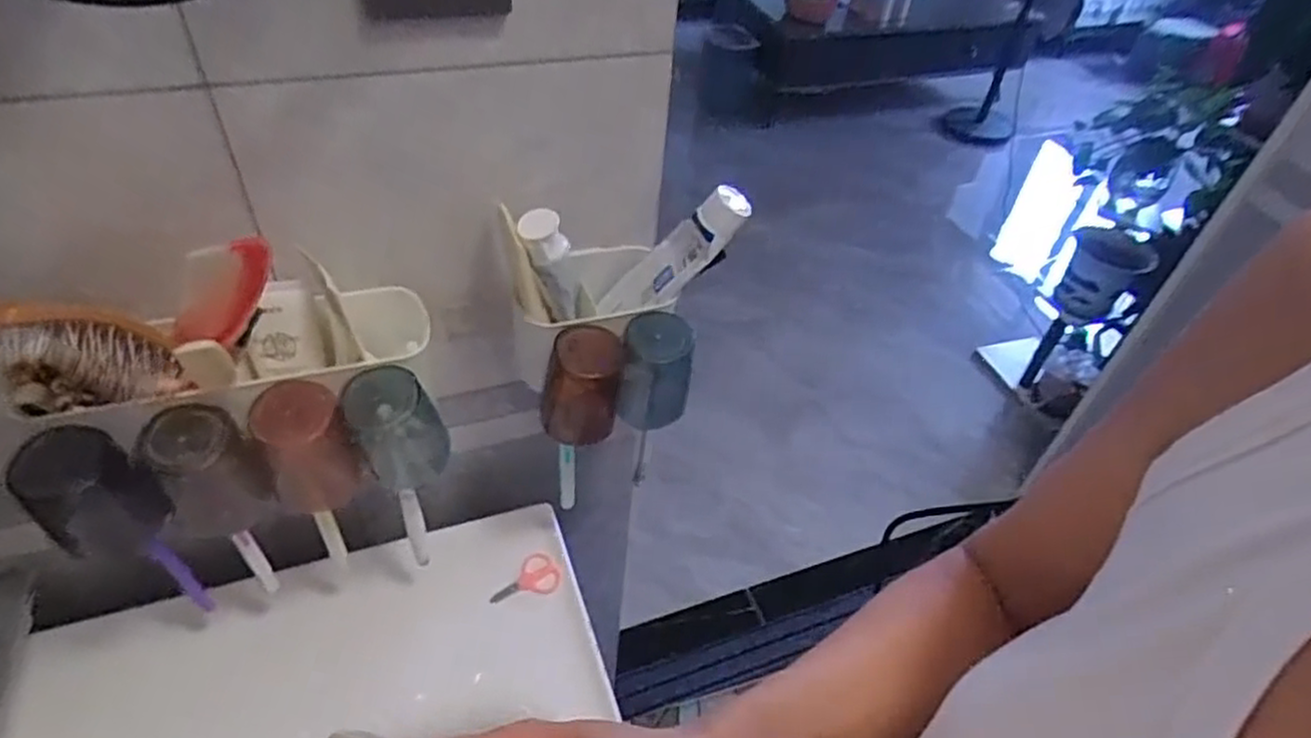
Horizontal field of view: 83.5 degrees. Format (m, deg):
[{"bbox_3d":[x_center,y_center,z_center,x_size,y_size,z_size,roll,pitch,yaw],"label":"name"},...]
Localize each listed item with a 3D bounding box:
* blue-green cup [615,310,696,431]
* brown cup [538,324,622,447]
[{"bbox_3d":[0.000,0.003,0.597,0.054,0.084,0.051,8,44,2],"label":"blue-green cup"},{"bbox_3d":[-0.057,0.015,0.574,0.058,0.084,0.054,5,44,-1],"label":"brown cup"}]

